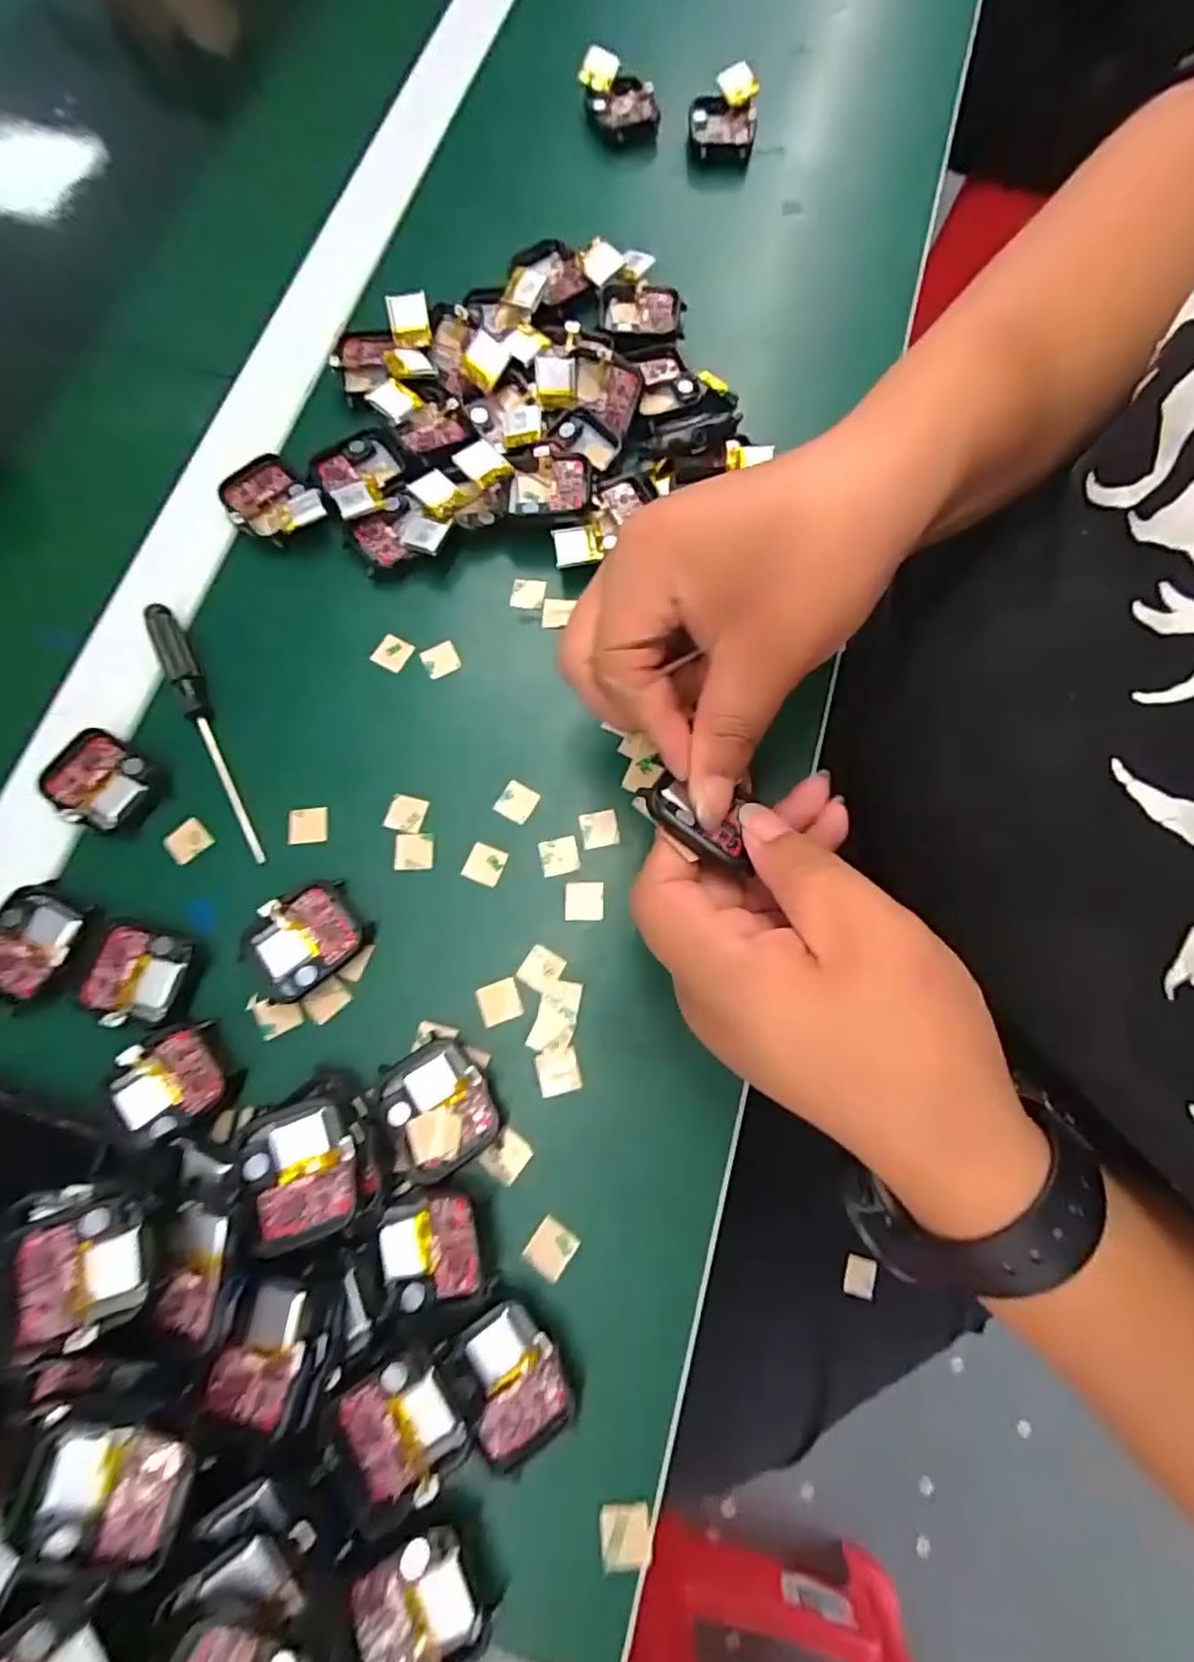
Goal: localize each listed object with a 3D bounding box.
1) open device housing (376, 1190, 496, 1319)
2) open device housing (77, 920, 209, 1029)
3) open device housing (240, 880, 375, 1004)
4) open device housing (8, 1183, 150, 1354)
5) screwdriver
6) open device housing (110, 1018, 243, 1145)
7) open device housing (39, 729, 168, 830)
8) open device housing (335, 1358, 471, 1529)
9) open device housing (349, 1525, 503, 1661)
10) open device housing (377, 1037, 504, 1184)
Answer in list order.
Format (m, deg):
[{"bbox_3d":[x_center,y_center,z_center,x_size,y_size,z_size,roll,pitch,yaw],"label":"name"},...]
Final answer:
[{"bbox_3d":[-0.060,0.148,0.228,0.038,0.011,0.035,-16,76,-5],"label":"open device housing"},{"bbox_3d":[-0.180,0.056,0.255,0.039,0.008,0.037,10,75,2],"label":"open device housing"},{"bbox_3d":[-0.118,0.045,0.259,0.049,0.010,0.038,-39,79,-10],"label":"open device housing"},{"bbox_3d":[-0.166,0.138,0.208,0.038,0.015,0.042,-11,76,-3],"label":"open device housing"},{"bbox_3d":[-0.171,-0.046,0.284,0.012,0.009,0.130,-28,77,-7],"label":"screwdriver"},{"bbox_3d":[-0.160,0.094,0.243,0.041,0.013,0.036,-25,77,-7],"label":"open device housing"},{"bbox_3d":[-0.212,-0.020,0.278,0.045,0.008,0.037,33,77,8],"label":"open device housing"},{"bbox_3d":[-0.064,0.191,0.206,0.039,0.014,0.037,-35,78,-9],"label":"open device housing"},{"bbox_3d":[-0.056,0.242,0.199,0.039,0.012,0.034,-27,77,-7],"label":"open device housing"},{"bbox_3d":[-0.059,0.102,0.242,0.036,0.014,0.043,-28,77,-7],"label":"open device housing"}]

